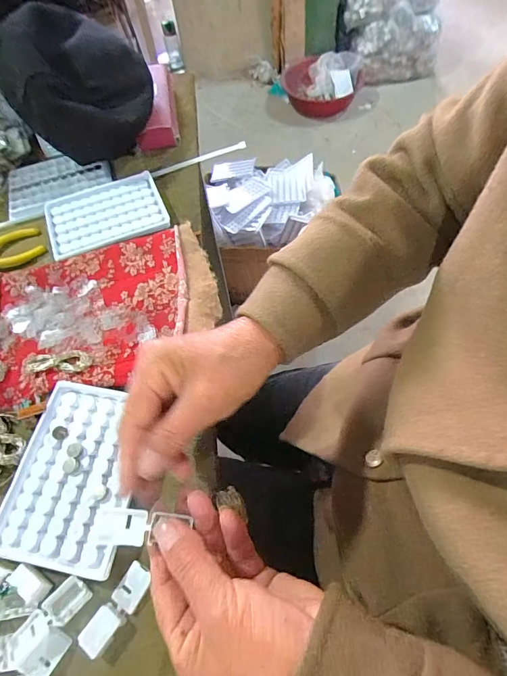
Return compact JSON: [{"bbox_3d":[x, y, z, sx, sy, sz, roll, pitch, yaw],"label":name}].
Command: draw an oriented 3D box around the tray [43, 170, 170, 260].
[{"bbox_3d":[-0.169,-0.143,0.440,0.129,0.012,0.103,-22,60,-10],"label":"tray"}]

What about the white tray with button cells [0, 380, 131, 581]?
[{"bbox_3d":[-0.134,0.100,0.294,0.091,0.010,0.129,8,60,8],"label":"white tray with button cells"}]

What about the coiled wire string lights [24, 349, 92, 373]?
[{"bbox_3d":[-0.172,0.021,0.335,0.058,0.009,0.020,-3,59,1],"label":"coiled wire string lights"}]

